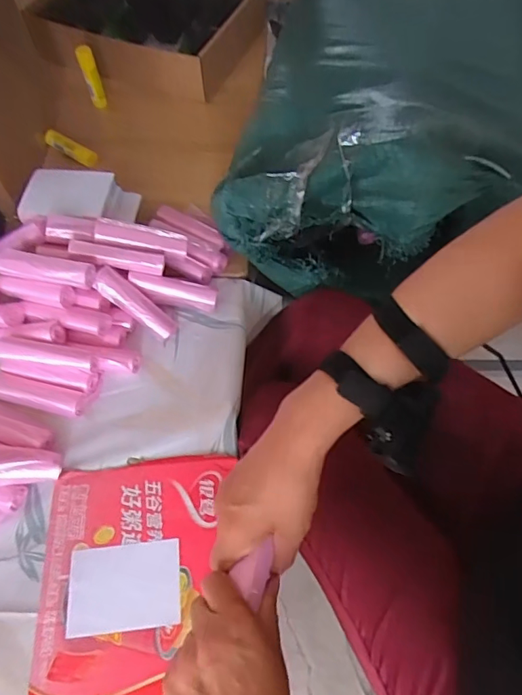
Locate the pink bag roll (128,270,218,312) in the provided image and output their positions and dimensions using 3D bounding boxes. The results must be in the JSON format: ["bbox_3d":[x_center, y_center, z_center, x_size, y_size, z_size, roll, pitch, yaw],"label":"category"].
[{"bbox_3d":[-0.115,-0.076,0.656,0.115,0.030,0.023,16,58,-10],"label":"pink bag roll"}]

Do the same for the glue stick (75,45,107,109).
[{"bbox_3d":[-0.289,-0.462,0.851,0.027,0.107,0.024,-19,59,-10],"label":"glue stick"}]

